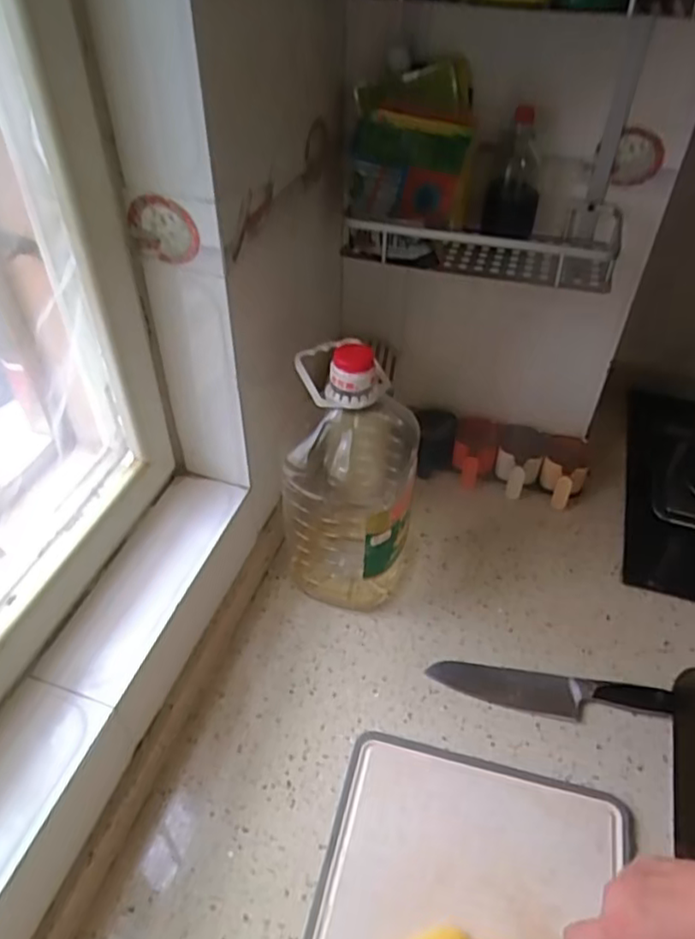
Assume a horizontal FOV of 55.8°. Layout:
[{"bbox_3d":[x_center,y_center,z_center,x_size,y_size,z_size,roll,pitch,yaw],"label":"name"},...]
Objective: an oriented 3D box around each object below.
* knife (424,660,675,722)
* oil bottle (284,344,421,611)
[{"bbox_3d":[0.234,0.257,0.764,0.269,0.021,0.052,7,45,7],"label":"knife"},{"bbox_3d":[0.008,0.011,0.780,0.135,0.342,0.145,9,45,9],"label":"oil bottle"}]

